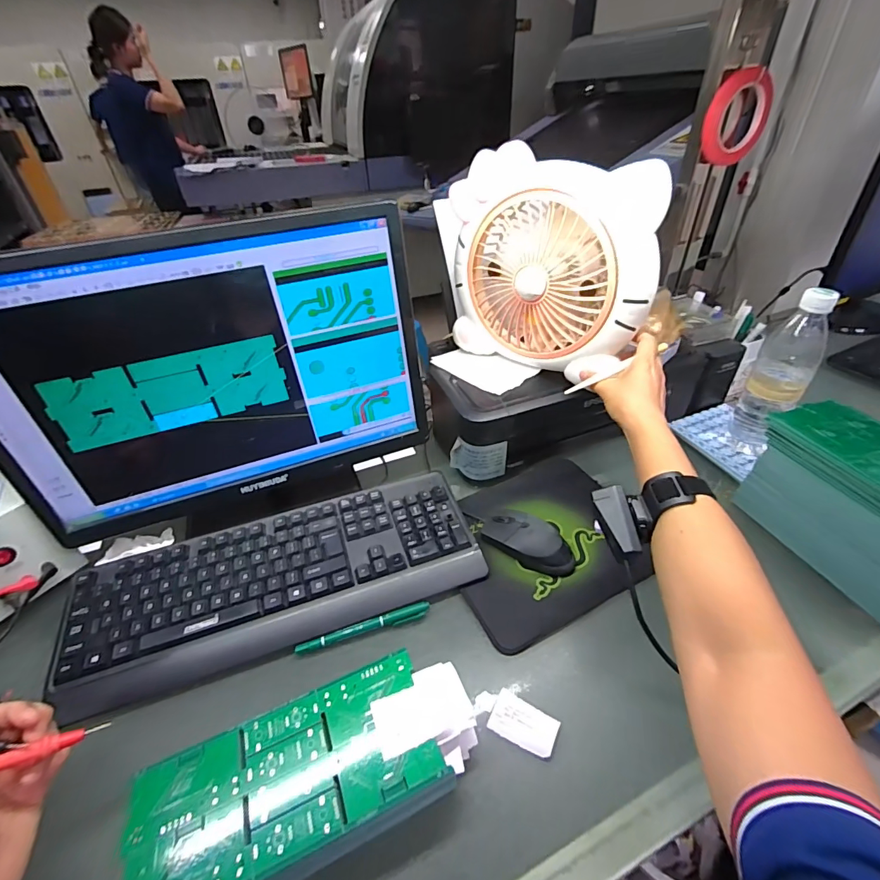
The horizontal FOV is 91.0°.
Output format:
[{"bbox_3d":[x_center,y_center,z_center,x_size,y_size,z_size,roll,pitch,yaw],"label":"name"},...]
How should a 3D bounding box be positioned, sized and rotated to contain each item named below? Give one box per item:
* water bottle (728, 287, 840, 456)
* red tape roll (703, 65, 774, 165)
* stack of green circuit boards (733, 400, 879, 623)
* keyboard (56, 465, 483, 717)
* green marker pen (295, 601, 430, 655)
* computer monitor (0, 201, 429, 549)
[{"bbox_3d":[0.435,-0.074,0.559,0.064,0.215,0.067,25,47,31],"label":"water bottle"},{"bbox_3d":[0.441,-0.472,0.635,0.109,0.112,0.023,-14,36,-8],"label":"red tape roll"},{"bbox_3d":[0.461,0.072,0.459,0.111,0.108,0.236,-15,40,-14],"label":"stack of green circuit boards"},{"bbox_3d":[-0.173,0.150,0.484,0.425,0.035,0.153,-15,40,-14],"label":"keyboard"},{"bbox_3d":[-0.078,0.197,0.452,0.140,0.011,0.010,-14,40,-13],"label":"green marker pen"},{"bbox_3d":[-0.232,-0.050,0.482,0.432,0.319,0.068,-15,40,-14],"label":"computer monitor"}]

